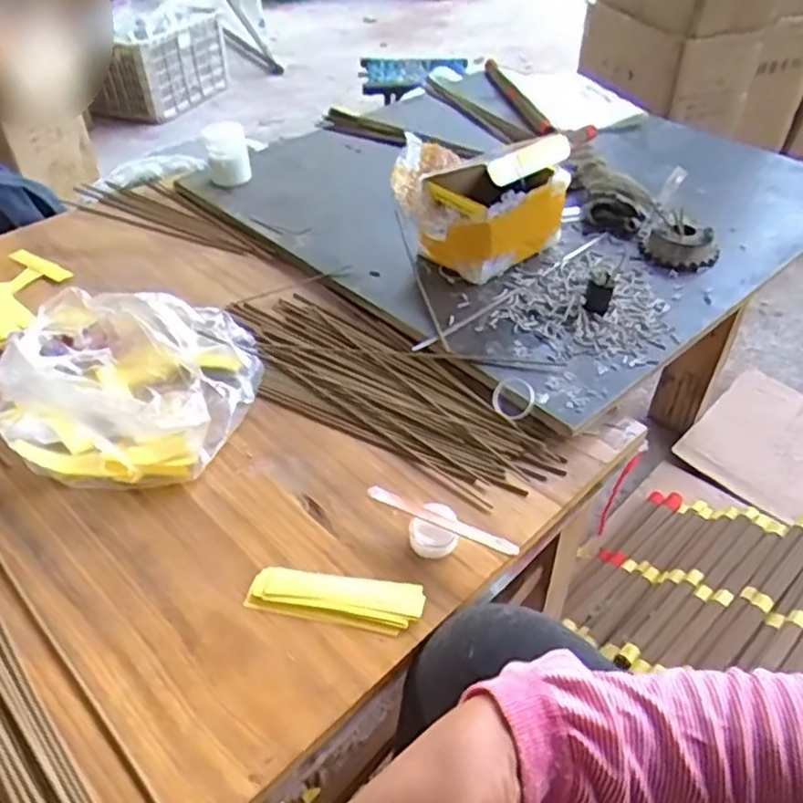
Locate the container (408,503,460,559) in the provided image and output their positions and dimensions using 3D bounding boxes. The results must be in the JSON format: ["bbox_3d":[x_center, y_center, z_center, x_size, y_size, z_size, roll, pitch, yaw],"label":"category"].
[{"bbox_3d":[0.026,0.101,0.523,0.034,0.028,0.038,30,53,30],"label":"container"}]

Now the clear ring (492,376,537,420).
[{"bbox_3d":[0.103,-0.003,0.623,0.040,0.012,0.040,-7,70,20],"label":"clear ring"}]

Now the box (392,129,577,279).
[{"bbox_3d":[0.087,-0.239,0.787,0.178,0.106,0.165,32,54,32],"label":"box"}]

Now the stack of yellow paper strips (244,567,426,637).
[{"bbox_3d":[-0.047,0.142,0.488,0.123,0.006,0.039,4,44,8],"label":"stack of yellow paper strips"}]

